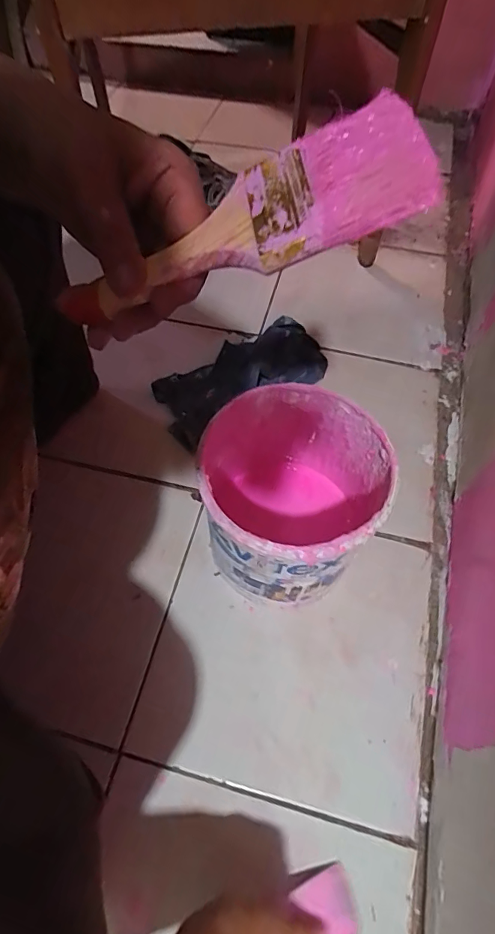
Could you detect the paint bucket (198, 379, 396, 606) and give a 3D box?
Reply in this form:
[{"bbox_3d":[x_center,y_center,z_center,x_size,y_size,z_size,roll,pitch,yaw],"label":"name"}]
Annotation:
[{"bbox_3d":[0.044,0.043,0.485,0.175,0.190,0.171,0,60,1],"label":"paint bucket"}]

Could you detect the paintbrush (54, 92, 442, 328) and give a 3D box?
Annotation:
[{"bbox_3d":[-0.010,-0.101,0.201,0.171,0.010,0.057,-19,67,18],"label":"paintbrush"}]

